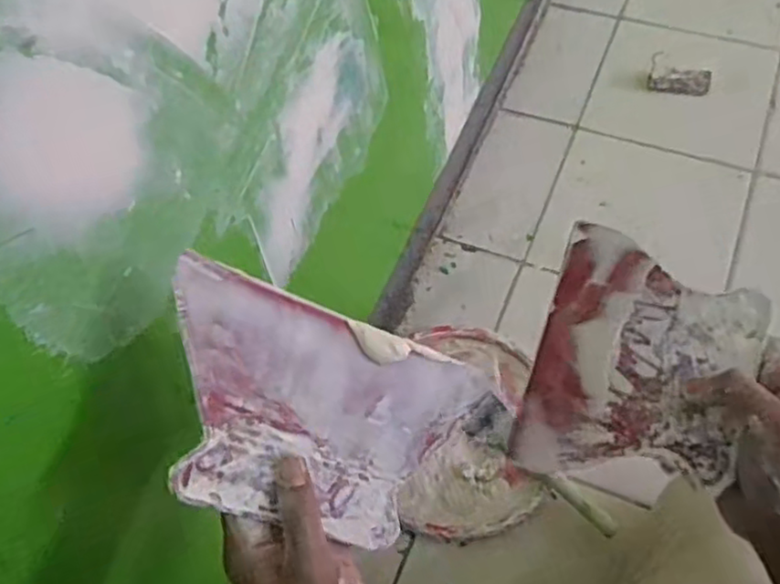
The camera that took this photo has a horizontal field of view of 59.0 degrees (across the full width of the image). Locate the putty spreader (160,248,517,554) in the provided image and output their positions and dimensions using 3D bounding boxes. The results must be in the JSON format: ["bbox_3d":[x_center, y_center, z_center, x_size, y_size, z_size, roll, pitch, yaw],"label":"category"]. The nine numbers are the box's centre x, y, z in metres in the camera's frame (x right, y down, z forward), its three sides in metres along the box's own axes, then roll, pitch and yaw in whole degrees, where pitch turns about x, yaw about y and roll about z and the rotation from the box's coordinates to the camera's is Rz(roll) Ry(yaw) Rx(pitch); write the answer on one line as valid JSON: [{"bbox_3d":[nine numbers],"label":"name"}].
[{"bbox_3d":[-0.043,0.077,0.422,0.206,0.006,0.129,23,75,-23],"label":"putty spreader"}]

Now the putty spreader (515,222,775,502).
[{"bbox_3d":[0.161,0.046,0.446,0.126,0.009,0.161,15,79,19],"label":"putty spreader"}]

